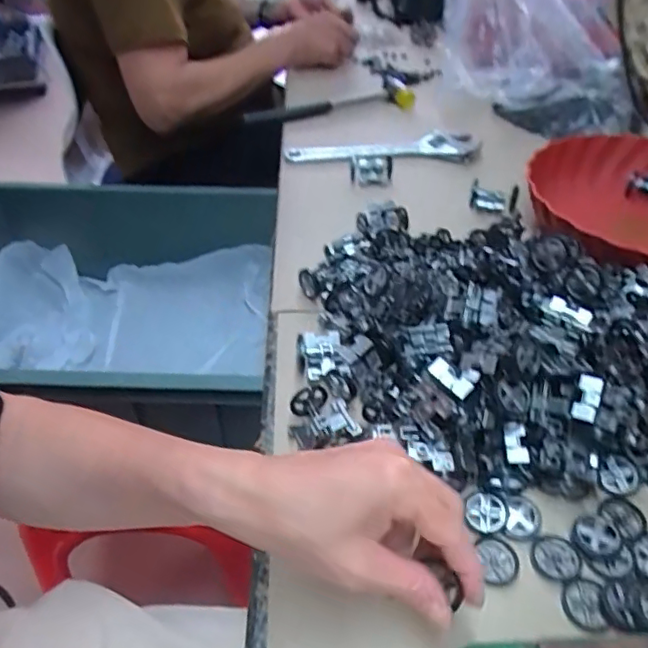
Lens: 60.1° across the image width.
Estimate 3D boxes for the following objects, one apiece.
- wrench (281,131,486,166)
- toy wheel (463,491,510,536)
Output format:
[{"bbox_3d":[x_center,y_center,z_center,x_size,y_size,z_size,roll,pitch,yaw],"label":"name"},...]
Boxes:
[{"bbox_3d":[0.072,-0.215,0.696,0.235,0.021,0.064,-4,43,-4],"label":"wrench"},{"bbox_3d":[0.100,0.115,0.343,0.025,0.004,0.026,0,43,0],"label":"toy wheel"}]

